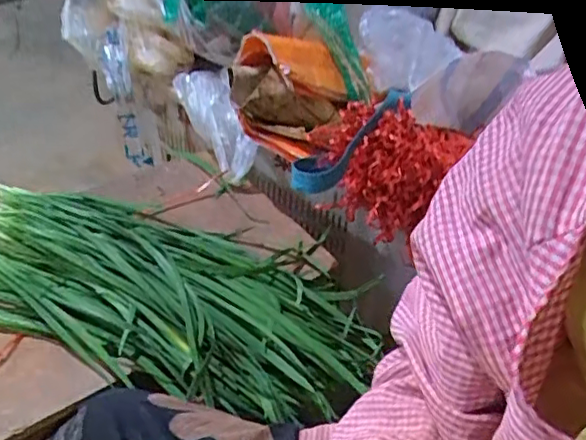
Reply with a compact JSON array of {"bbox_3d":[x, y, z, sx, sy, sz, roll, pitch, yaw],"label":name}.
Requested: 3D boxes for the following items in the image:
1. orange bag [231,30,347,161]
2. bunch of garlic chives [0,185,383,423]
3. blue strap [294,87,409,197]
[{"bbox_3d":[-0.003,-0.176,0.798,0.143,0.122,0.141,25,44,21],"label":"orange bag"},{"bbox_3d":[-0.145,0.077,0.697,0.471,0.104,0.233,15,41,10],"label":"bunch of garlic chives"},{"bbox_3d":[0.065,-0.100,0.689,0.174,0.046,0.058,-45,56,-6],"label":"blue strap"}]

